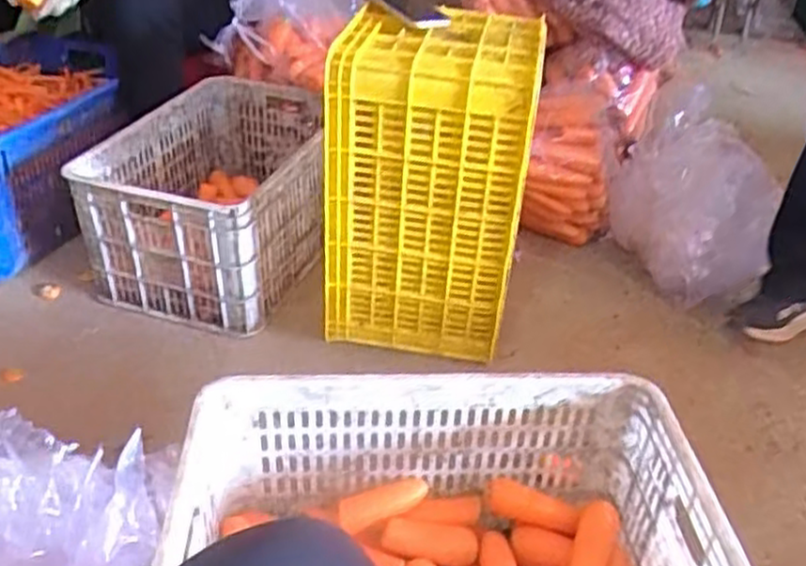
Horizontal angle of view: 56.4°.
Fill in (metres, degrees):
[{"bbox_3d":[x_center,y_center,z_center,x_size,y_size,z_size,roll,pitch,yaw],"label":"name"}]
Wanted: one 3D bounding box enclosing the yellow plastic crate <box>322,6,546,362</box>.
[{"bbox_3d":[0.049,-0.162,1.250,0.302,0.491,0.260,9,36,10],"label":"yellow plastic crate"}]

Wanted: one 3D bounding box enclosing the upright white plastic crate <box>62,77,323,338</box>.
[{"bbox_3d":[-0.354,-0.186,1.503,0.376,0.265,0.527,12,36,14],"label":"upright white plastic crate"}]

